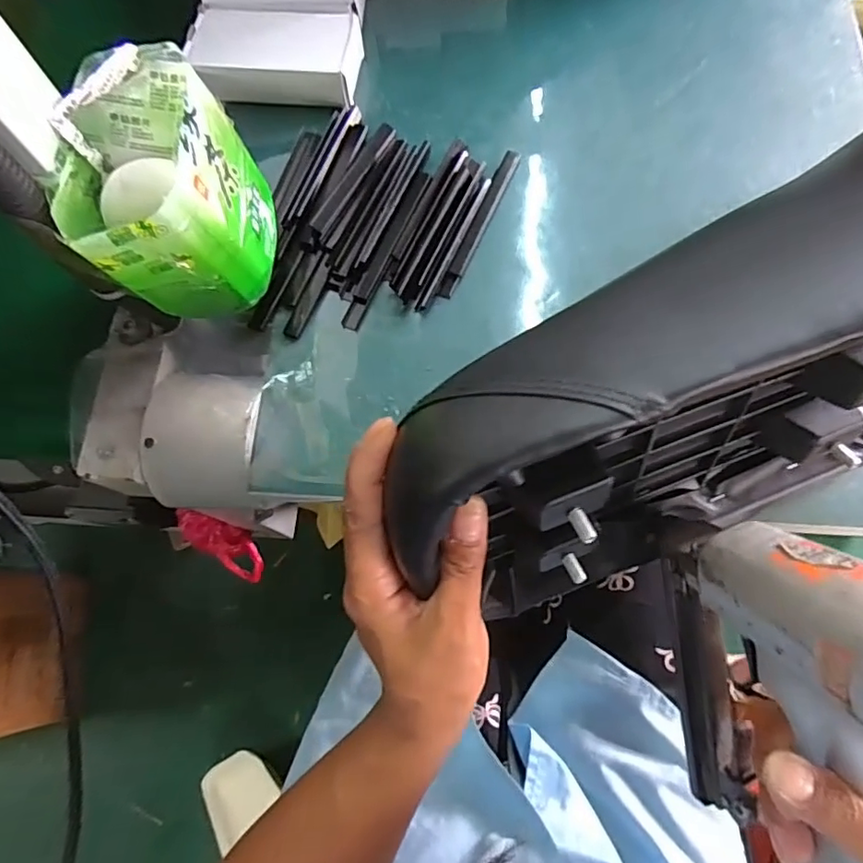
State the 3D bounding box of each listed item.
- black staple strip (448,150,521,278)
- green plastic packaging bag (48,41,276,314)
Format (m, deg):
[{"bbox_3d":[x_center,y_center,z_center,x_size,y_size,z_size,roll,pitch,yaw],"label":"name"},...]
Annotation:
[{"bbox_3d":[0.040,-0.157,0.387,0.011,0.005,0.115,21,74,9],"label":"black staple strip"},{"bbox_3d":[-0.140,-0.128,0.300,0.088,0.091,0.113,11,73,6],"label":"green plastic packaging bag"}]

